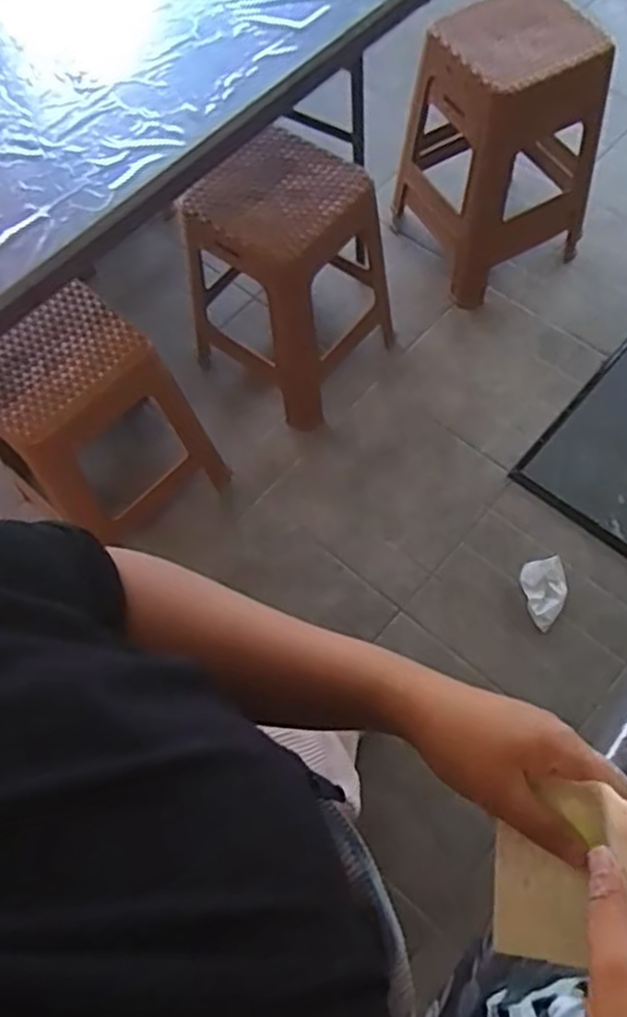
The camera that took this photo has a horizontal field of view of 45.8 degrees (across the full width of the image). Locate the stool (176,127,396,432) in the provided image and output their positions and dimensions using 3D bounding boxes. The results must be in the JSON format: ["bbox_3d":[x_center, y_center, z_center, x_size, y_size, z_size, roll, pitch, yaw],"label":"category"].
[{"bbox_3d":[-0.048,-0.517,1.614,0.353,0.463,0.352,37,72,18],"label":"stool"}]

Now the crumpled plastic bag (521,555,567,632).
[{"bbox_3d":[0.472,0.169,1.491,0.094,0.020,0.140,-9,63,-2],"label":"crumpled plastic bag"}]

